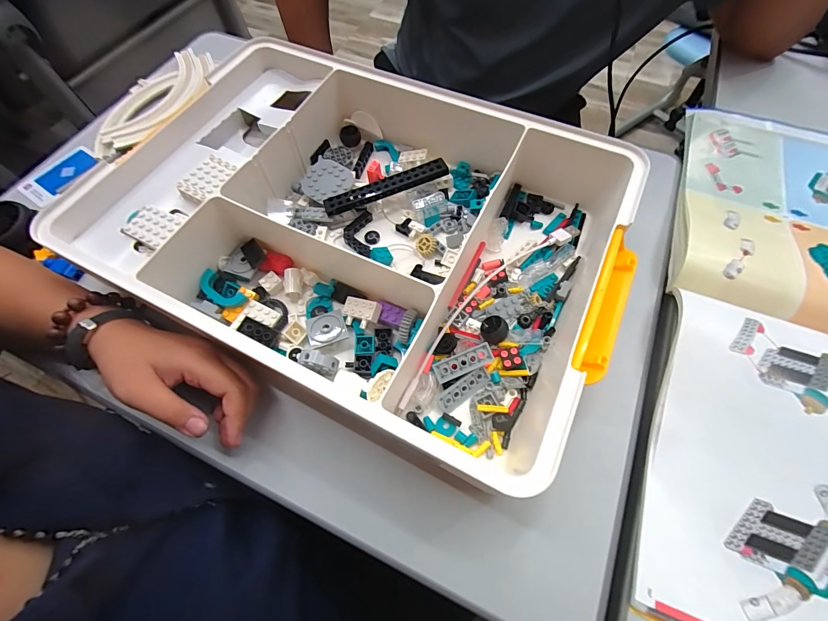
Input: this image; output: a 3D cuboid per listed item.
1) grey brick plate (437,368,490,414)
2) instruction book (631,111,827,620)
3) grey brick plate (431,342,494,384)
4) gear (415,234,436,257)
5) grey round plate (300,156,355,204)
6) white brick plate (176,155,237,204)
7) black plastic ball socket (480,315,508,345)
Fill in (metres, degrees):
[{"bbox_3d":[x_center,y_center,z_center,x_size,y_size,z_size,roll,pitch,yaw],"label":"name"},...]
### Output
[{"bbox_3d":[0.040,0.063,0.286,0.045,0.004,0.017,-32,101,-13],"label":"grey brick plate"},{"bbox_3d":[0.336,0.000,0.314,0.202,0.032,0.522,18,65,13],"label":"instruction book"},{"bbox_3d":[0.039,0.041,0.284,0.048,0.004,0.016,-22,82,-5],"label":"grey brick plate"},{"bbox_3d":[0.012,-0.063,0.348,0.019,0.012,0.021,-35,90,16],"label":"gear"},{"bbox_3d":[-0.089,-0.132,0.369,0.047,0.008,0.047,0,74,0],"label":"grey round plate"},{"bbox_3d":[-0.181,-0.116,0.316,0.029,0.007,0.046,22,67,11],"label":"white brick plate"},{"bbox_3d":[0.067,0.017,0.299,0.023,0.017,0.023,30,68,12],"label":"black plastic ball socket"}]

